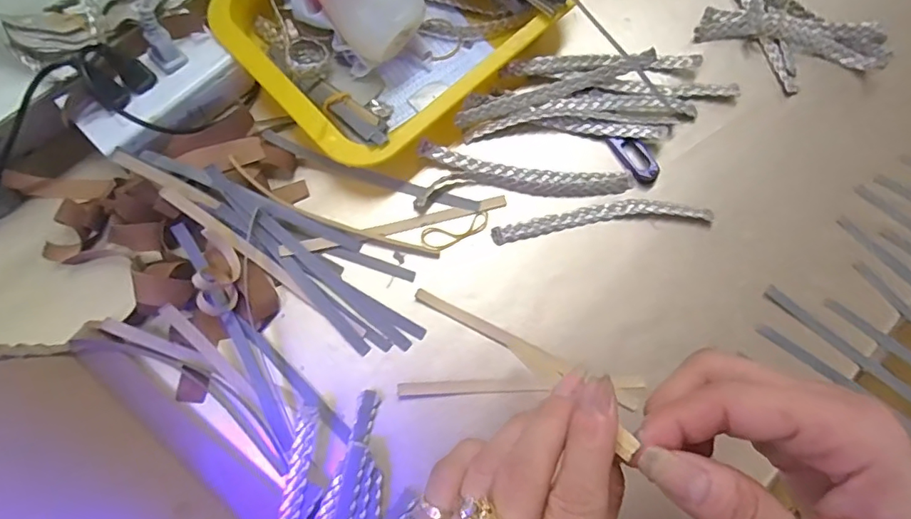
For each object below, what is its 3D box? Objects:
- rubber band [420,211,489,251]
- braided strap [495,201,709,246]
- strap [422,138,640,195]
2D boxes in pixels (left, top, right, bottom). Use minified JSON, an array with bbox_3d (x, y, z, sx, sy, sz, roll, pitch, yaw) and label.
[{"bbox_3d":[0.001,-0.022,0.406,0.055,0.004,0.018,-20,76,-7],"label":"rubber band"},{"bbox_3d":[0.113,-0.032,0.407,0.170,0.005,0.022,-5,75,-3],"label":"braided strap"},{"bbox_3d":[0.055,-0.067,0.413,0.166,0.012,0.025,8,74,0],"label":"strap"}]

